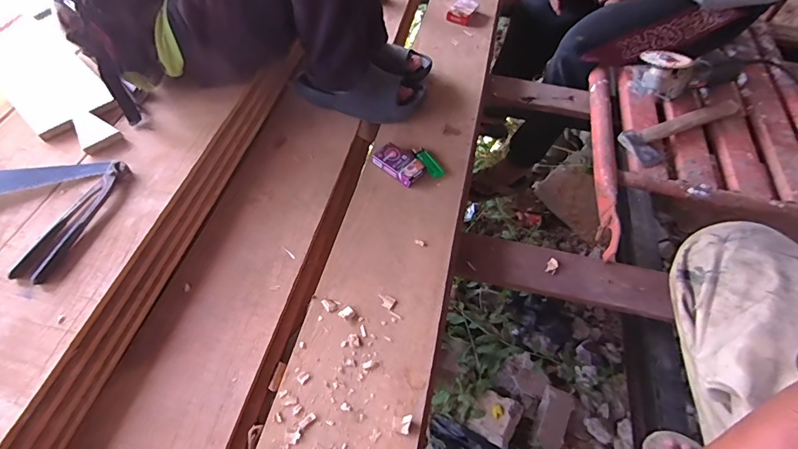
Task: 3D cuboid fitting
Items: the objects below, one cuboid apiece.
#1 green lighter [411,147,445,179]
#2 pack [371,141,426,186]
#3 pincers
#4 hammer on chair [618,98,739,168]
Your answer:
[{"bbox_3d":[0.056,-0.121,0.798,0.031,0.016,0.085,-28,62,-20],"label":"green lighter"},{"bbox_3d":[0.002,-0.117,0.781,0.095,0.026,0.062,39,63,21],"label":"pack"},{"bbox_3d":[-0.489,-0.014,0.623,0.055,0.017,0.217,15,57,7],"label":"pincers"},{"bbox_3d":[0.620,-0.204,0.885,0.304,0.029,0.083,-18,59,-15],"label":"hammer on chair"}]

